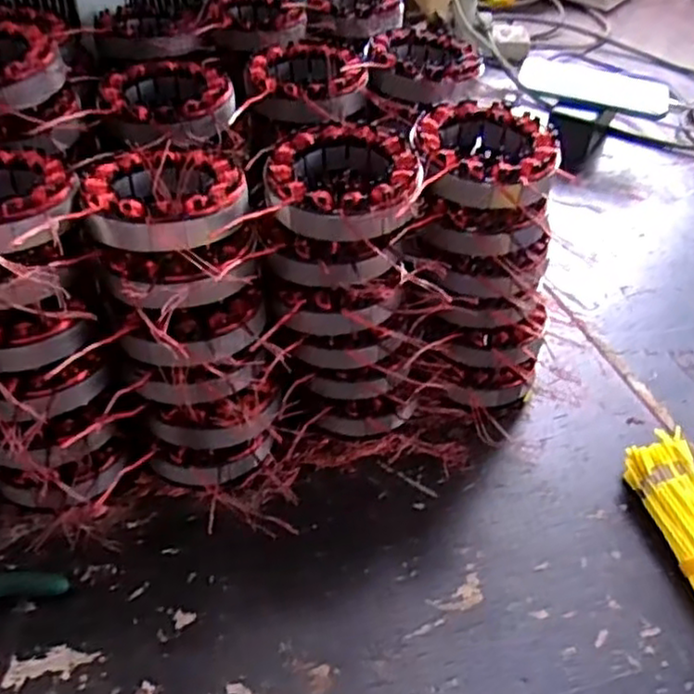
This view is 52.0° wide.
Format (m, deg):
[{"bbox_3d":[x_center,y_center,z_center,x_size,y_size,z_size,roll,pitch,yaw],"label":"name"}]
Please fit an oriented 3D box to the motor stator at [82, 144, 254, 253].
[{"bbox_3d":[-0.098,-0.083,0.393,0.083,0.029,0.088,3,42,-3],"label":"motor stator"}]

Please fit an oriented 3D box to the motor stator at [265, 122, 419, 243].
[{"bbox_3d":[-0.003,-0.093,0.409,0.085,0.032,0.090,0,43,-6],"label":"motor stator"}]

